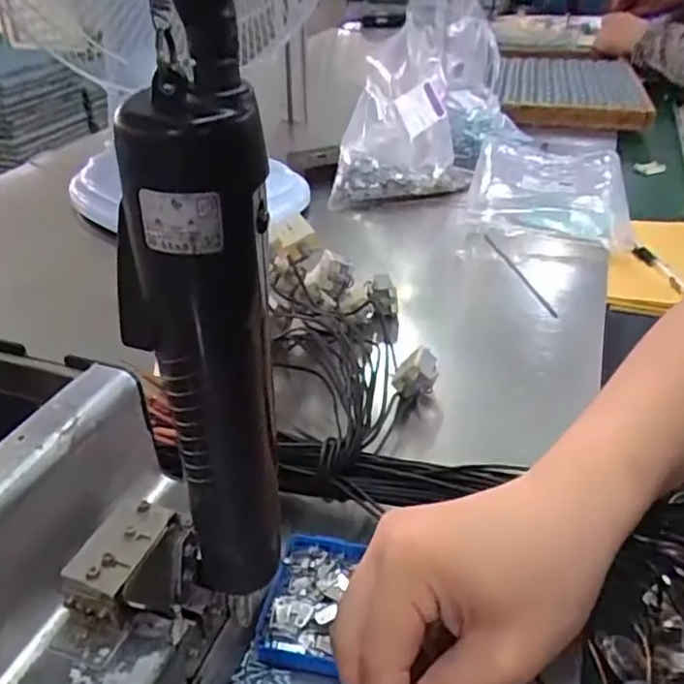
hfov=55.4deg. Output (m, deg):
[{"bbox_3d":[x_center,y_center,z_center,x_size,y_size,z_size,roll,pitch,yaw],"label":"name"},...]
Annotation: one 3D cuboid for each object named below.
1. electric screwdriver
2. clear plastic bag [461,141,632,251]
[{"bbox_3d":[-0.042,0.013,0.212,0.034,0.183,0.032,0,34,0],"label":"electric screwdriver"},{"bbox_3d":[0.258,-0.196,0.815,0.188,0.033,0.313,7,35,10],"label":"clear plastic bag"}]

